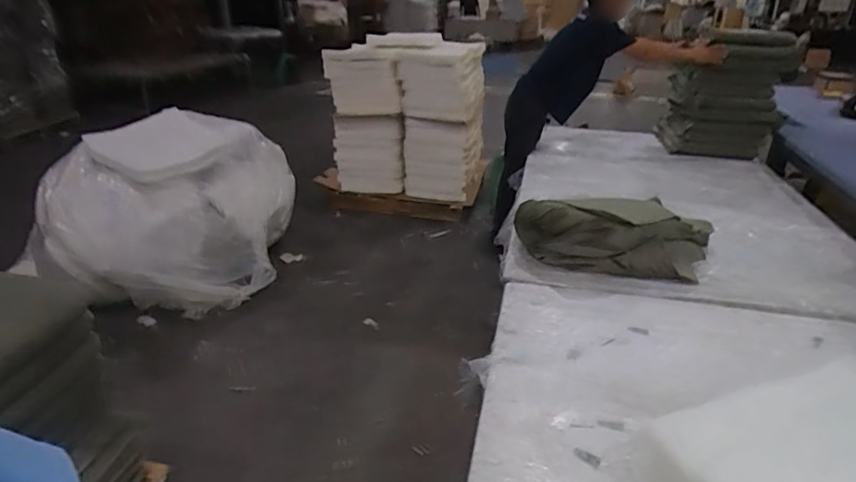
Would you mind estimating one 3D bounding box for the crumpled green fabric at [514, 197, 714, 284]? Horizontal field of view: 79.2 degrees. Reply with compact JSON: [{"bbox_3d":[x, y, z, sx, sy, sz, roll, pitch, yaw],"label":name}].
[{"bbox_3d":[0.600,-0.012,1.619,0.622,0.194,0.275,4,26,6],"label":"crumpled green fabric"}]

